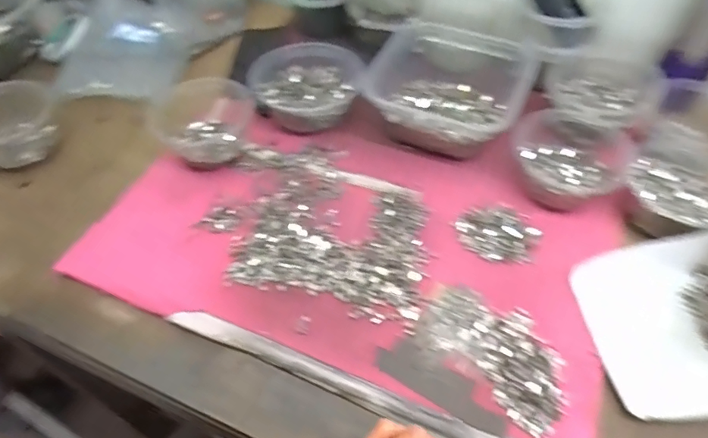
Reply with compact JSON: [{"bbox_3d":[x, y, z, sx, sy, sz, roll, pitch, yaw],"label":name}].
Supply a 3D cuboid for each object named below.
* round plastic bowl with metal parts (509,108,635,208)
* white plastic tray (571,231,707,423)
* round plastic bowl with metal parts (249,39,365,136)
[{"bbox_3d":[0.234,-0.070,0.532,0.113,0.058,0.112,0,52,1],"label":"round plastic bowl with metal parts"},{"bbox_3d":[0.312,0.077,0.416,0.190,0.077,0.156,-7,55,-3],"label":"white plastic tray"},{"bbox_3d":[-0.056,-0.163,0.608,0.118,0.081,0.105,-34,59,-23],"label":"round plastic bowl with metal parts"}]

